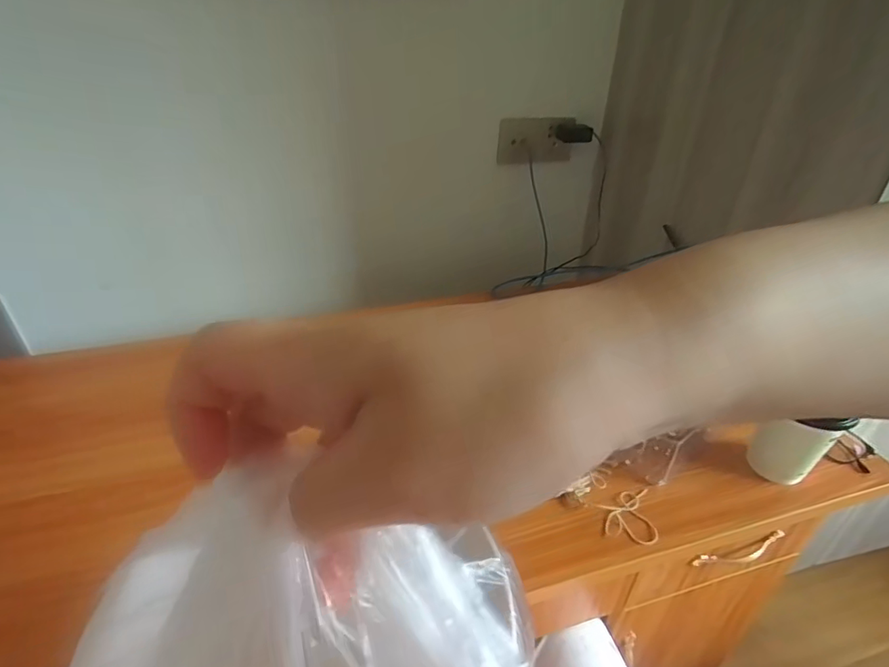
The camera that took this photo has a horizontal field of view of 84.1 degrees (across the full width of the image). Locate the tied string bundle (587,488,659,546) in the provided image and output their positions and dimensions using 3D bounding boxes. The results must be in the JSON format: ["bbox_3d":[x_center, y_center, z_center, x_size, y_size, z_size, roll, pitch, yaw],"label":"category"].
[{"bbox_3d":[0.210,0.200,0.541,0.079,0.010,0.065,-12,34,-16],"label":"tied string bundle"}]

